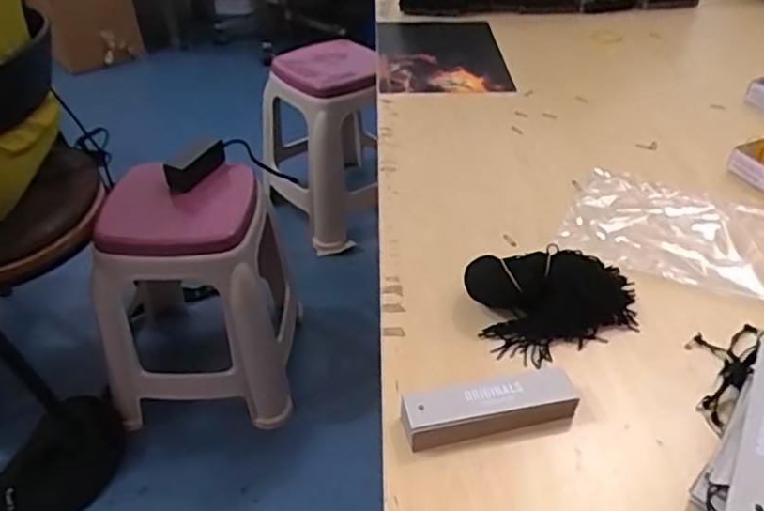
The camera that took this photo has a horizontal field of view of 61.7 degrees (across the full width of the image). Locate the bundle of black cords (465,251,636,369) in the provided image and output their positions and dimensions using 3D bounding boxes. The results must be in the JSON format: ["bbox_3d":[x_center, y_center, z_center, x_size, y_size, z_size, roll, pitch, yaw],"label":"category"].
[{"bbox_3d":[0.156,0.033,0.553,0.150,0.039,0.102,-9,39,-10],"label":"bundle of black cords"}]

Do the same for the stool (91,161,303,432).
[{"bbox_3d":[-0.391,0.094,1.355,0.379,0.419,0.344,-6,39,-7],"label":"stool"}]

